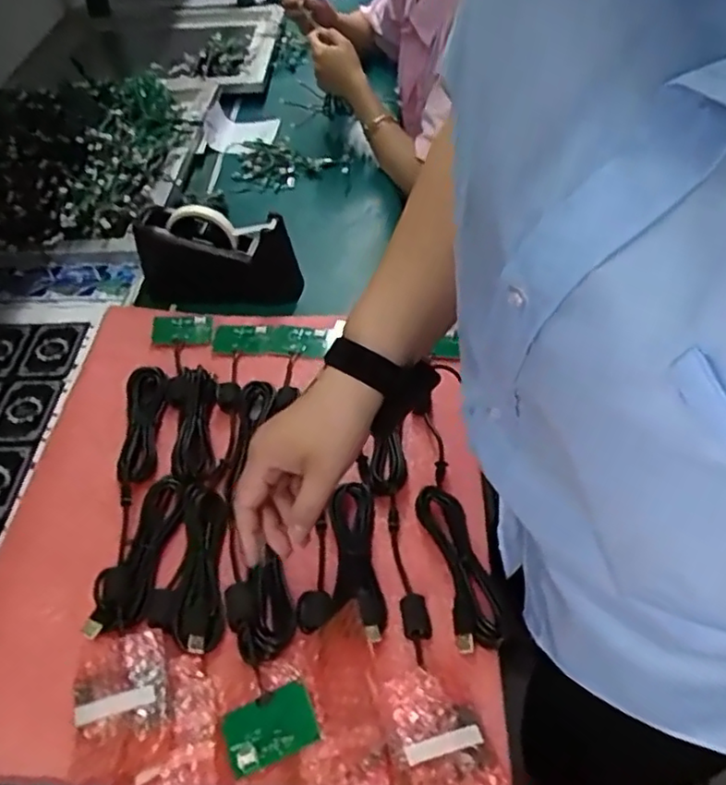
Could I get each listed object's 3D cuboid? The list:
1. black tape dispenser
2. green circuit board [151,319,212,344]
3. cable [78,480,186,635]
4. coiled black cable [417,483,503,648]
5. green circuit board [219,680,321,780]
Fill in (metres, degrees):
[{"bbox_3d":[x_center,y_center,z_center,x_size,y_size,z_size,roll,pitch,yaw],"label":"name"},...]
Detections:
[{"bbox_3d":[-0.190,-0.159,0.803,0.202,0.113,0.091,5,47,10],"label":"black tape dispenser"},{"bbox_3d":[-0.218,-0.074,0.767,0.070,0.005,0.037,0,56,-5],"label":"green circuit board"},{"bbox_3d":[-0.197,0.135,0.558,0.042,0.026,0.152,1,46,7],"label":"cable"},{"bbox_3d":[0.084,0.143,0.545,0.045,0.022,0.140,-11,46,-5],"label":"coiled black cable"},{"bbox_3d":[-0.069,0.245,0.467,0.066,0.004,0.044,-26,56,-4],"label":"green circuit board"}]

